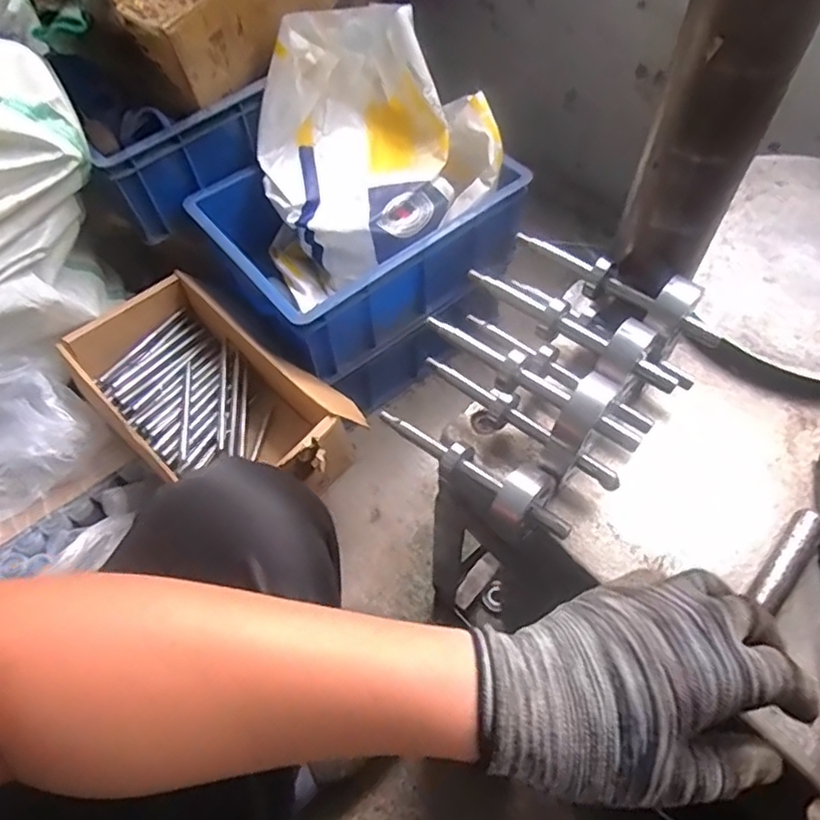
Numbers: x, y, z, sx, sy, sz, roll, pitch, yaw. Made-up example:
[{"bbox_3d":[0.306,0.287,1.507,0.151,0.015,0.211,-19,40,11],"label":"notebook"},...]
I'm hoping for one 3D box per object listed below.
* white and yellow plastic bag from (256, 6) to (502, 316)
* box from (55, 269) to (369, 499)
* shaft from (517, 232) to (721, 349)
[{"bbox_3d":[-0.058,-0.357,0.906,0.321,0.247,0.273,-19,60,-10],"label":"white and yellow plastic bag"},{"bbox_3d":[-0.259,-0.018,0.842,0.385,0.110,0.216,37,66,21],"label":"box"},{"bbox_3d":[0.147,-0.094,0.460,0.037,0.032,0.158,-38,65,-20],"label":"shaft"}]

